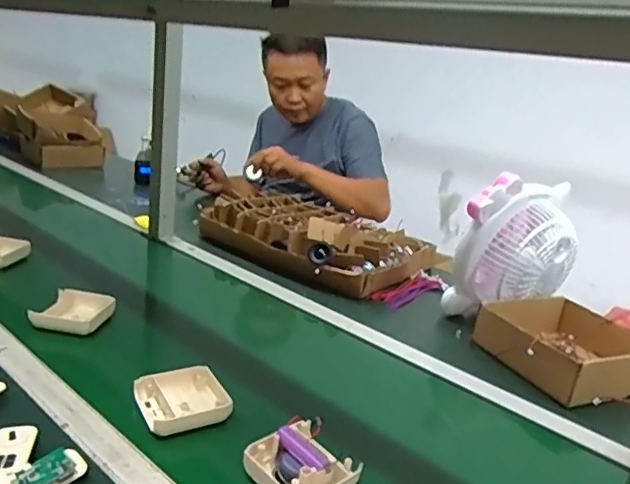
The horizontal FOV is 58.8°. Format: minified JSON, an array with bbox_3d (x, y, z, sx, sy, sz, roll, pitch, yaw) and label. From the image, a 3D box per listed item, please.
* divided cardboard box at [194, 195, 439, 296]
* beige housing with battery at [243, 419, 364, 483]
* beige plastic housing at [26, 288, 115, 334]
[{"bbox_3d":[0.012,-0.016,1.242,0.442,0.090,0.323,21,23,38],"label":"divided cardboard box"},{"bbox_3d":[-0.012,0.220,0.559,0.086,0.036,0.086,-10,24,-42],"label":"beige housing with battery"},{"bbox_3d":[-0.354,0.105,0.828,0.089,0.034,0.105,7,18,1],"label":"beige plastic housing"}]

